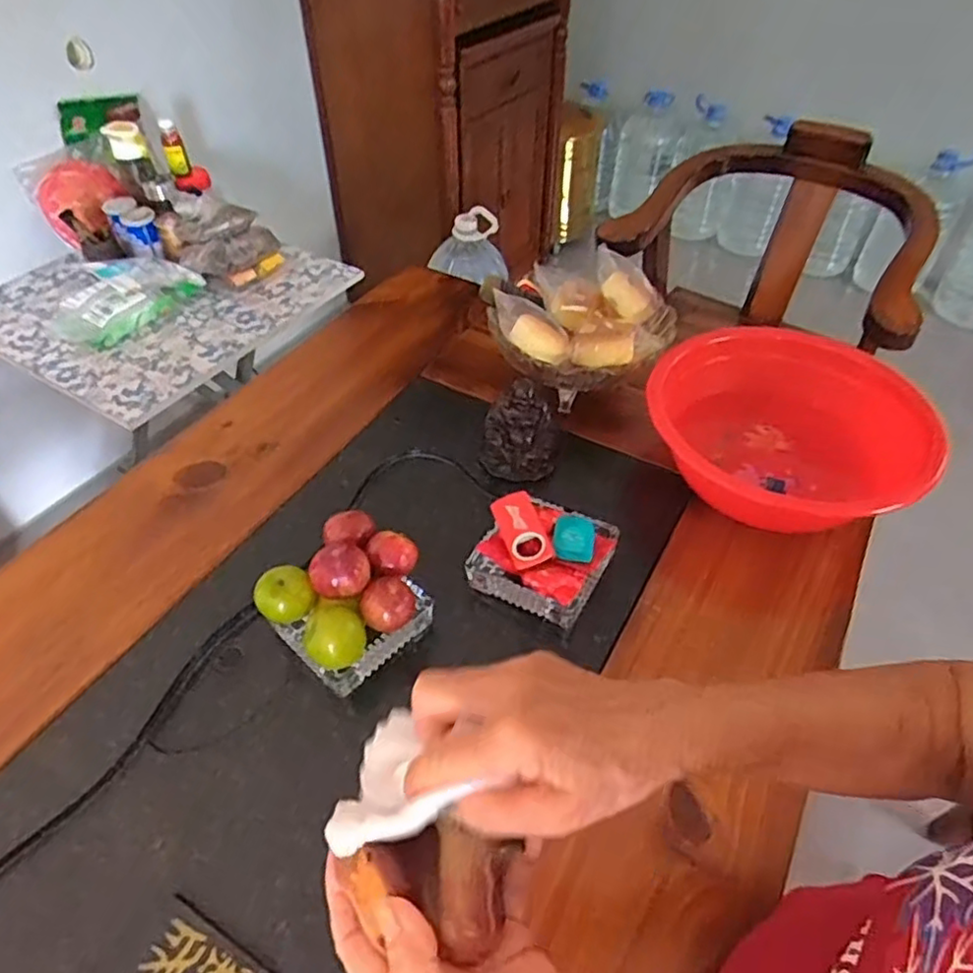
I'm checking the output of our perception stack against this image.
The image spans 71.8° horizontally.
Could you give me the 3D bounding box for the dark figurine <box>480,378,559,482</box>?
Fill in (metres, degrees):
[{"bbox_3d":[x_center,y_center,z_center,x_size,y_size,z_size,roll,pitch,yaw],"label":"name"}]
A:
[{"bbox_3d":[0.039,-0.061,0.774,0.087,0.091,0.077,32,55,25],"label":"dark figurine"}]

